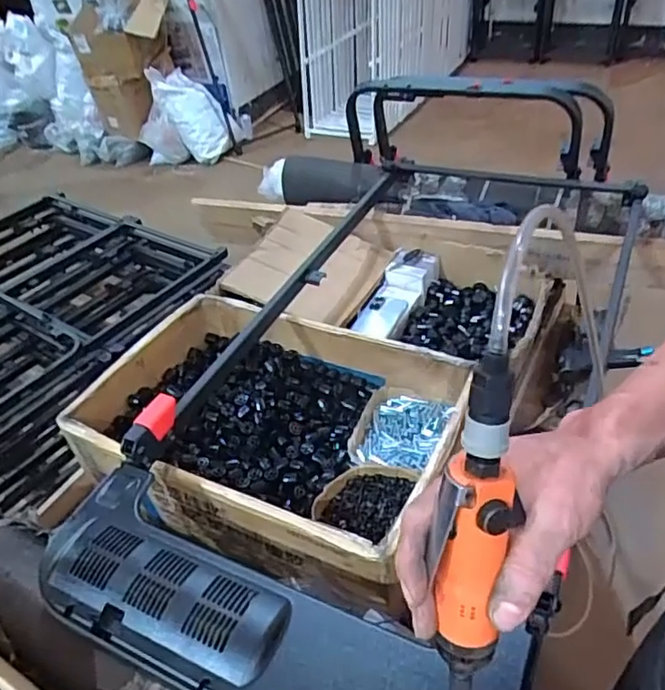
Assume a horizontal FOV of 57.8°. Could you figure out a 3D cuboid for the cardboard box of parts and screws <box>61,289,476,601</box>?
[{"bbox_3d":[-0.094,0.114,0.893,0.549,0.131,0.352,16,46,25],"label":"cardboard box of parts and screws"}]

